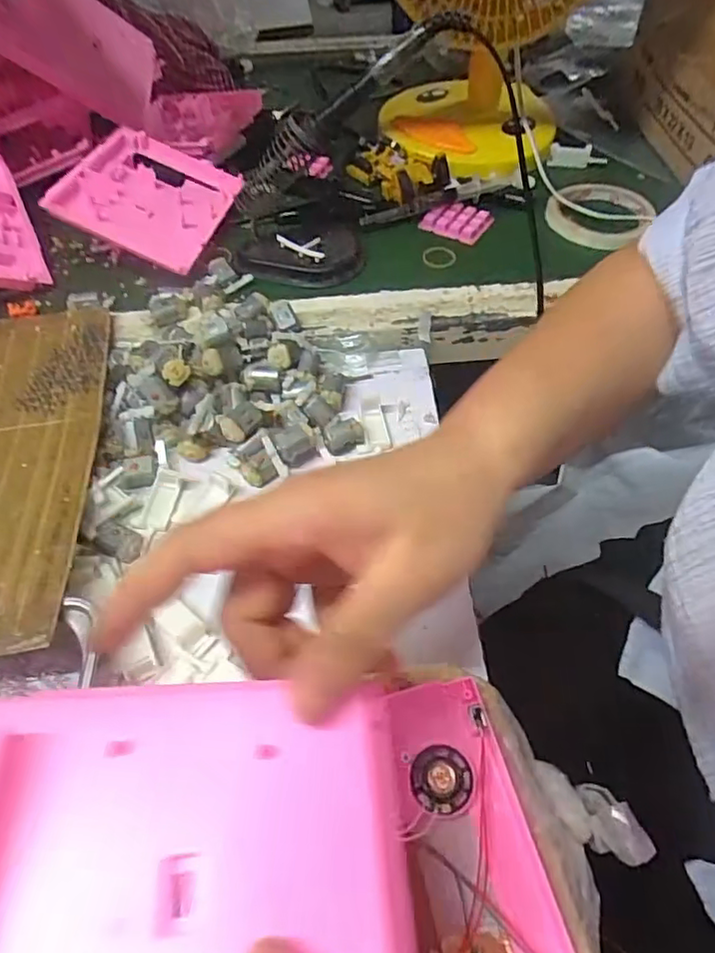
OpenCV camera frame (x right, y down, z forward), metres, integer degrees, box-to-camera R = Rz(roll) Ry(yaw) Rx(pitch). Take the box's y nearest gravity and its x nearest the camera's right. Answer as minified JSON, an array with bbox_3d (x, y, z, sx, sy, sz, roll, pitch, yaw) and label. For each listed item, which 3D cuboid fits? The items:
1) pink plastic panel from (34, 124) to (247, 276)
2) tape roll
[{"bbox_3d":[-0.192,-0.263,0.552,0.139,0.021,0.155,23,51,-8],"label":"pink plastic panel"},{"bbox_3d":[0.234,-0.258,0.575,0.090,0.019,0.098,-1,56,1],"label":"tape roll"}]

